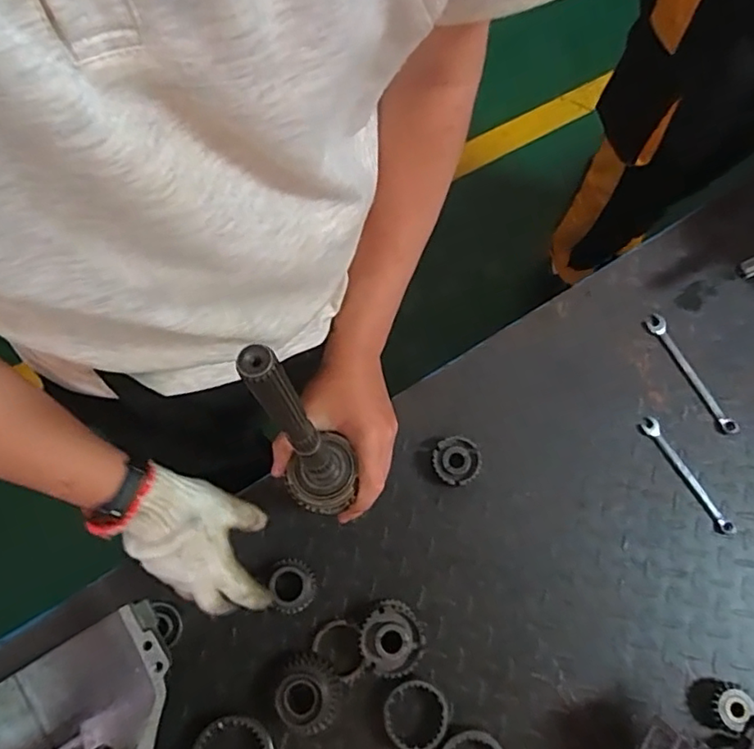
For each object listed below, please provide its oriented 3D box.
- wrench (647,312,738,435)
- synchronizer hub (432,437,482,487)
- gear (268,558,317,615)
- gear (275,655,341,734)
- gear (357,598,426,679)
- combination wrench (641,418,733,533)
[{"bbox_3d":[0.401,-0.001,0.730,0.024,0.006,0.170,-25,75,-8],"label":"wrench"},{"bbox_3d":[0.095,0.103,0.680,0.057,0.017,0.055,0,73,0],"label":"synchronizer hub"},{"bbox_3d":[-0.093,0.234,0.637,0.046,0.030,0.057,-18,74,-6],"label":"gear"},{"bbox_3d":[-0.073,0.330,0.595,0.065,0.042,0.065,0,73,0],"label":"gear"},{"bbox_3d":[0.014,0.287,0.624,0.068,0.030,0.072,0,73,0],"label":"gear"},{"bbox_3d":[0.373,0.121,0.687,0.018,0.004,0.155,-30,76,-9],"label":"combination wrench"}]

